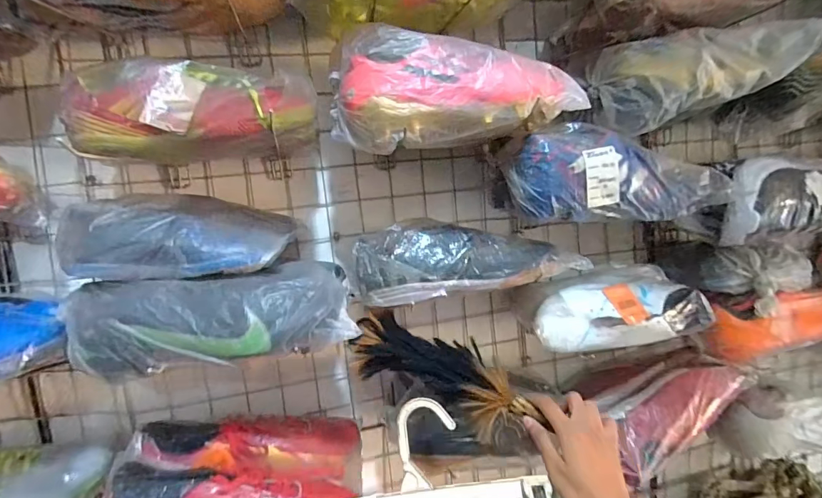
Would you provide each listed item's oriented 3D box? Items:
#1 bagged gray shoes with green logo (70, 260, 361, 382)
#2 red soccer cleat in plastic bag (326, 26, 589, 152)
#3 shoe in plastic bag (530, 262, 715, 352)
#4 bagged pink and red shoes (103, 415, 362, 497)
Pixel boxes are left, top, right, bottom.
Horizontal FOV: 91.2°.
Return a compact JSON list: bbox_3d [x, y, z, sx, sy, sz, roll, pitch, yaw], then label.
[{"bbox_3d":[-0.203,0.067,0.450,0.275,0.083,0.119,-5,7,-3],"label":"bagged gray shoes with green logo"},{"bbox_3d":[0.048,-0.184,0.461,0.269,0.124,0.074,-6,7,-6],"label":"red soccer cleat in plastic bag"},{"bbox_3d":[0.268,0.076,0.548,0.233,0.078,0.094,-6,7,-9],"label":"shoe in plastic bag"},{"bbox_3d":[-0.189,0.253,0.466,0.264,0.085,0.161,-7,8,-17],"label":"bagged pink and red shoes"}]

